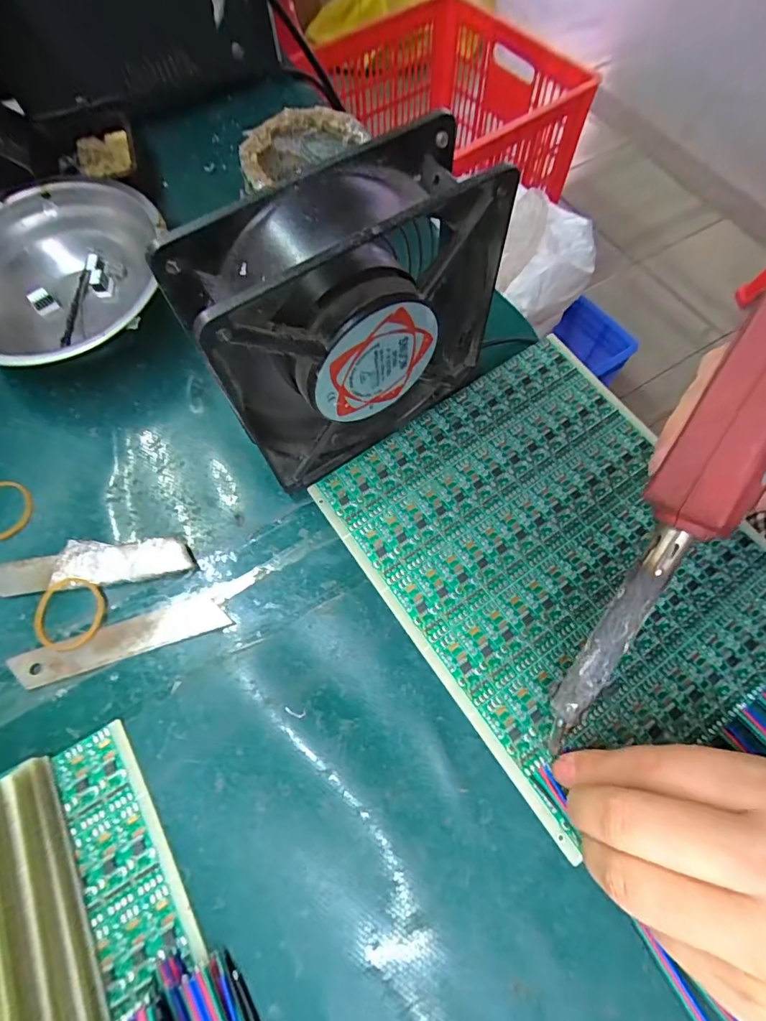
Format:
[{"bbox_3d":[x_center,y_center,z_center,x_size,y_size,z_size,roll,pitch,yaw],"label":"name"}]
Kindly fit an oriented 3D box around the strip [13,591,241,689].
[{"bbox_3d":[-0.121,0.059,0.214,0.096,0.004,0.019,-17,69,-6],"label":"strip"}]

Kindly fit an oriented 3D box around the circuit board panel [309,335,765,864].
[{"bbox_3d":[0.083,0.017,0.225,0.162,0.004,0.191,-34,73,-10],"label":"circuit board panel"}]

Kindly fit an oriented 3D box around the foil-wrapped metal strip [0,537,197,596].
[{"bbox_3d":[-0.143,0.026,0.226,0.099,0.009,0.021,-5,68,-1],"label":"foil-wrapped metal strip"}]

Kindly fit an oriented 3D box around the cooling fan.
[{"bbox_3d":[-0.012,-0.074,0.200,0.121,0.119,0.040,-32,71,-11],"label":"cooling fan"}]

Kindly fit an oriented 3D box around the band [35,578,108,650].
[{"bbox_3d":[-0.148,0.049,0.219,0.032,0.005,0.032,5,68,3],"label":"band"}]

